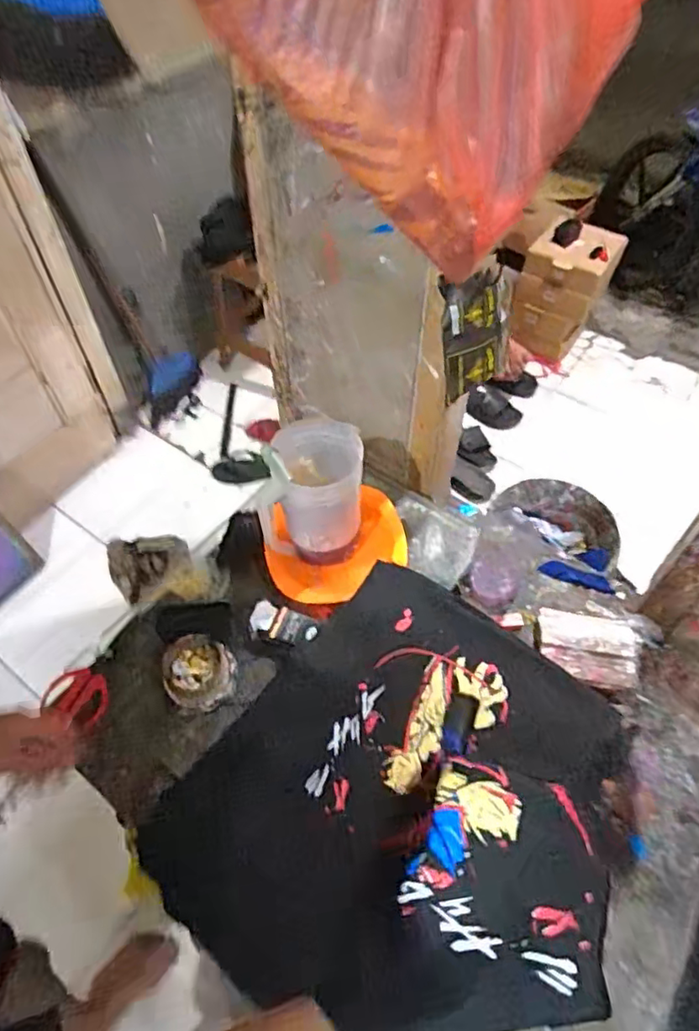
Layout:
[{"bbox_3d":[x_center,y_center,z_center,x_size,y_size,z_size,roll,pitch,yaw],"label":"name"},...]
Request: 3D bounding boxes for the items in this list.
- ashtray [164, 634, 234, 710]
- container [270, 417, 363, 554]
[{"bbox_3d":[-0.214,0.219,0.838,0.101,0.039,0.102,-2,53,-2],"label":"ashtray"},{"bbox_3d":[-0.047,-0.048,0.902,0.128,0.158,0.145,3,53,3],"label":"container"}]

